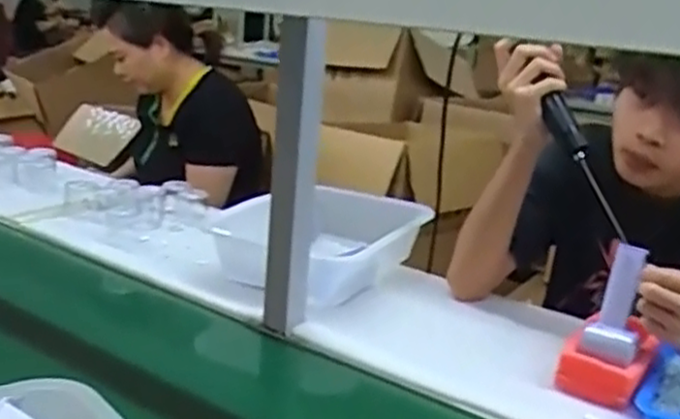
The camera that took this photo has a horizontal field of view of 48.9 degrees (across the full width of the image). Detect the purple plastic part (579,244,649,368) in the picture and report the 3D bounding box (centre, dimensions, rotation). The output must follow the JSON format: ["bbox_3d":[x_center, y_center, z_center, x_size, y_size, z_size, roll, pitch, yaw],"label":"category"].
[{"bbox_3d":[0.326,0.111,0.874,0.059,0.136,0.029,13,-11,29],"label":"purple plastic part"}]

